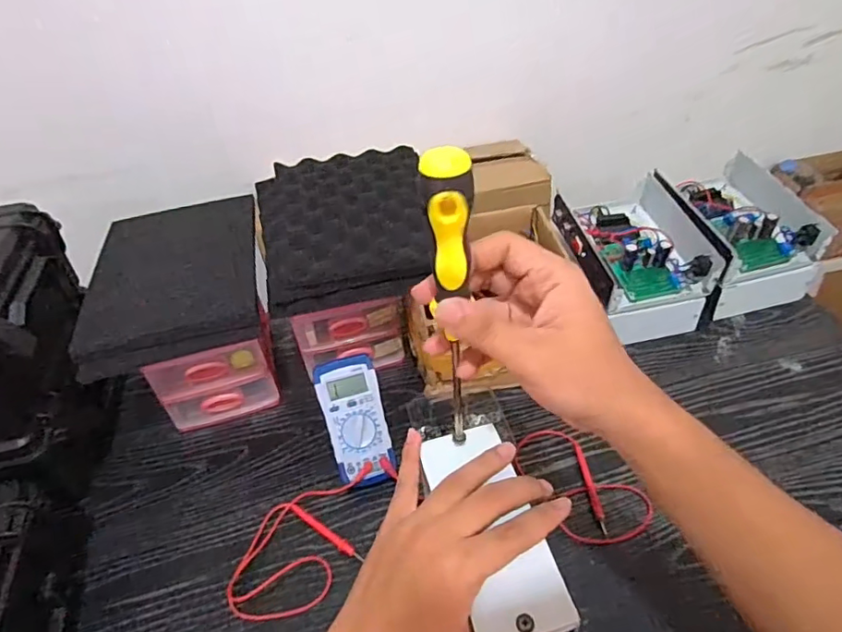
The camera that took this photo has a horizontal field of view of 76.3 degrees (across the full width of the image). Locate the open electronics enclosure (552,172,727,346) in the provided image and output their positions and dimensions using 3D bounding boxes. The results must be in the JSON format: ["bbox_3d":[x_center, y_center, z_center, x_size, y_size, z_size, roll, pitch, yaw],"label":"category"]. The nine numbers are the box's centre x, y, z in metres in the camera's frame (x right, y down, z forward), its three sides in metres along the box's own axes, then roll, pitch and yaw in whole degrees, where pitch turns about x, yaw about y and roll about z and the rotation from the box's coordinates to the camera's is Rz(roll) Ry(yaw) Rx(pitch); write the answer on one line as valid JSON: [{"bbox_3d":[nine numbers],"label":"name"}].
[{"bbox_3d":[0.293,-0.081,0.761,0.166,0.129,0.202,-10,44,-6],"label":"open electronics enclosure"}]

